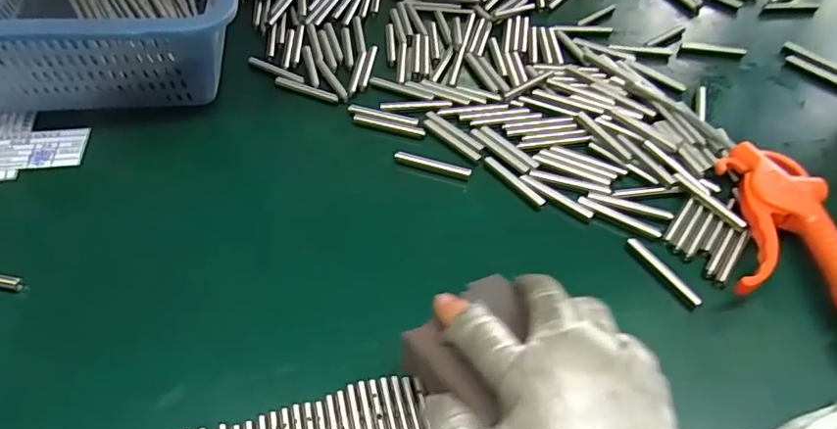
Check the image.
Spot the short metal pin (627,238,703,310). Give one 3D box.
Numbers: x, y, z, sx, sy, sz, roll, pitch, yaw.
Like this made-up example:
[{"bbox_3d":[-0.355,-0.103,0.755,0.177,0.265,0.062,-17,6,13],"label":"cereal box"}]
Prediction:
[{"bbox_3d":[0.157,0.037,0.365,0.008,0.009,0.058,-24,54,-21],"label":"short metal pin"}]

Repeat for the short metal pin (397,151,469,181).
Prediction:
[{"bbox_3d":[0.011,-0.036,0.422,0.057,0.007,0.008,13,50,9],"label":"short metal pin"}]

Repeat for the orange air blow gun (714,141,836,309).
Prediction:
[{"bbox_3d":[0.231,0.027,0.354,0.079,0.025,0.180,6,49,3],"label":"orange air blow gun"}]

